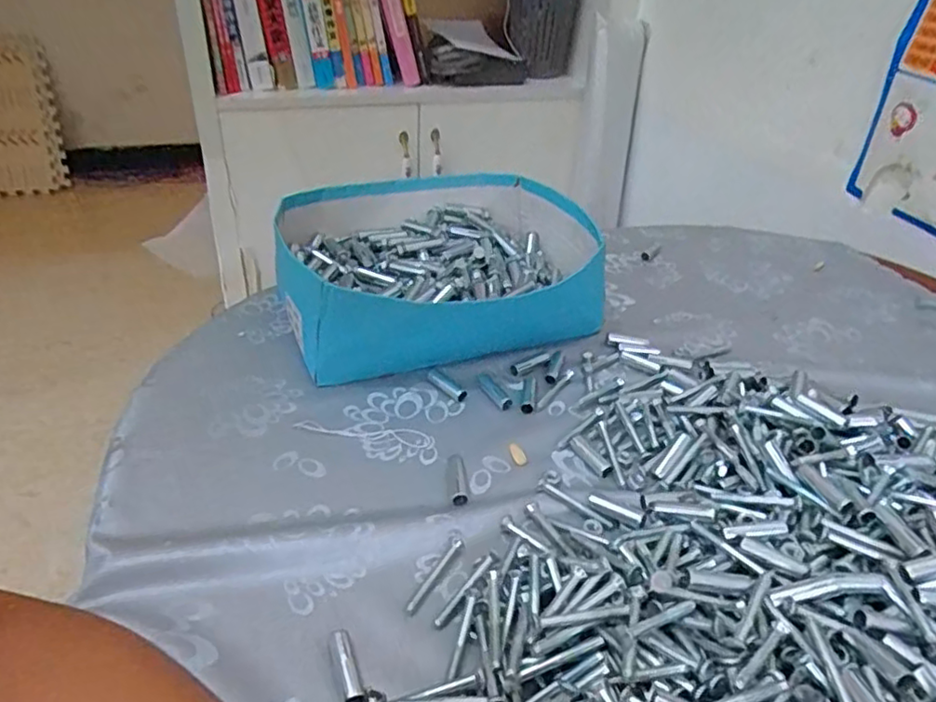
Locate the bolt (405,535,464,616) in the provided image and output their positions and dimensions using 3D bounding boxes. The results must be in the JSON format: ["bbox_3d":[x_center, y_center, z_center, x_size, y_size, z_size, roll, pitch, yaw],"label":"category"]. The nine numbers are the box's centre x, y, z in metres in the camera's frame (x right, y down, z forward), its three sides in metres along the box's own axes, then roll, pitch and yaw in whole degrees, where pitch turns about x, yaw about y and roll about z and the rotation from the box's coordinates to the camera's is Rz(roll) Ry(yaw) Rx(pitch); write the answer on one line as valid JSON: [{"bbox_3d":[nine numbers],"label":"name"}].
[{"bbox_3d":[-0.019,0.136,0.399,0.008,0.004,0.061,18,37,22],"label":"bolt"}]

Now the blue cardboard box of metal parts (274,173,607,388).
[{"bbox_3d":[-0.024,-0.083,0.643,0.305,0.086,0.242,-12,37,-20],"label":"blue cardboard box of metal parts"}]

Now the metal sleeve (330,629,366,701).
[{"bbox_3d":[-0.064,0.167,0.346,0.010,0.009,0.042,-11,37,-19],"label":"metal sleeve"}]

